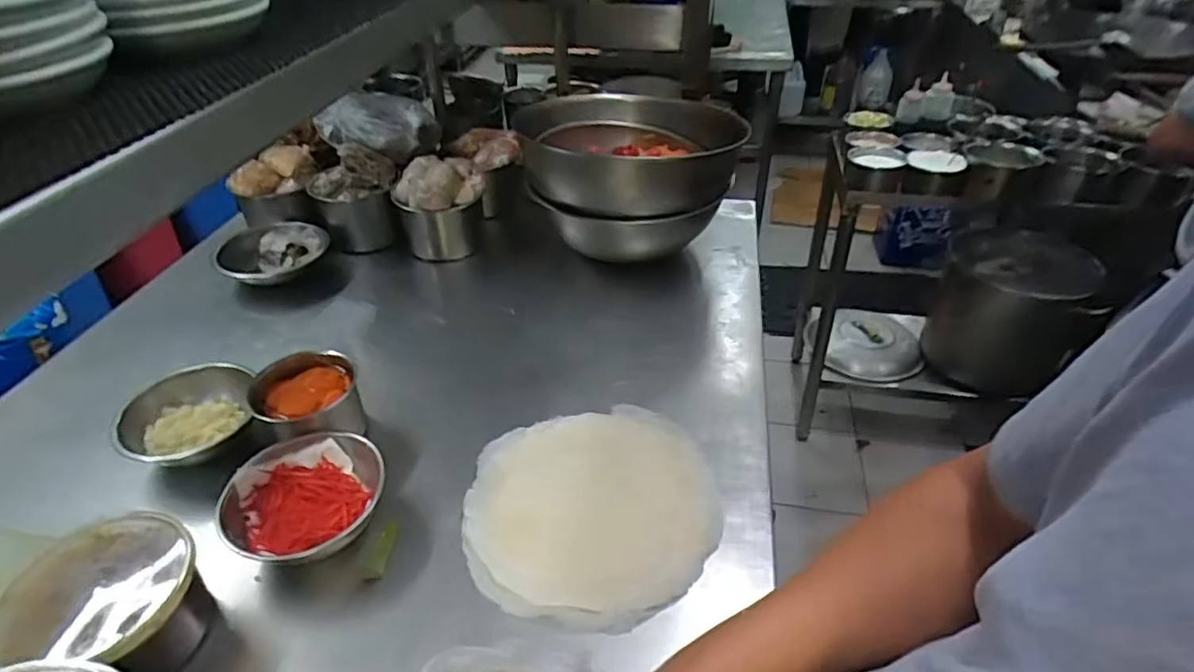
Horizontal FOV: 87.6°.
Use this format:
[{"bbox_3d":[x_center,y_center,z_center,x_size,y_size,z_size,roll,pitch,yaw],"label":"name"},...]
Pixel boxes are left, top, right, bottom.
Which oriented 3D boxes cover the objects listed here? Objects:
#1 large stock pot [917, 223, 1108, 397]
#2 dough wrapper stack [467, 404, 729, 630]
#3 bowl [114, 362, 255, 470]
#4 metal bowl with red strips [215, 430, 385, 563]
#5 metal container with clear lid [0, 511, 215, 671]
[{"bbox_3d":[1.086,-0.081,1.664,0.333,0.290,0.378,20,44,23],"label":"large stock pot"},{"bbox_3d":[-0.003,0.180,0.683,0.261,0.018,0.270,5,40,7],"label":"dough wrapper stack"},{"bbox_3d":[-0.482,0.100,0.738,0.125,0.074,0.128,-14,41,-17],"label":"bowl"},{"bbox_3d":[-0.308,0.175,0.661,0.136,0.056,0.149,0,39,0],"label":"metal bowl with red strips"},{"bbox_3d":[-0.418,0.240,0.546,0.129,0.096,0.146,-30,48,-31],"label":"metal container with clear lid"}]

